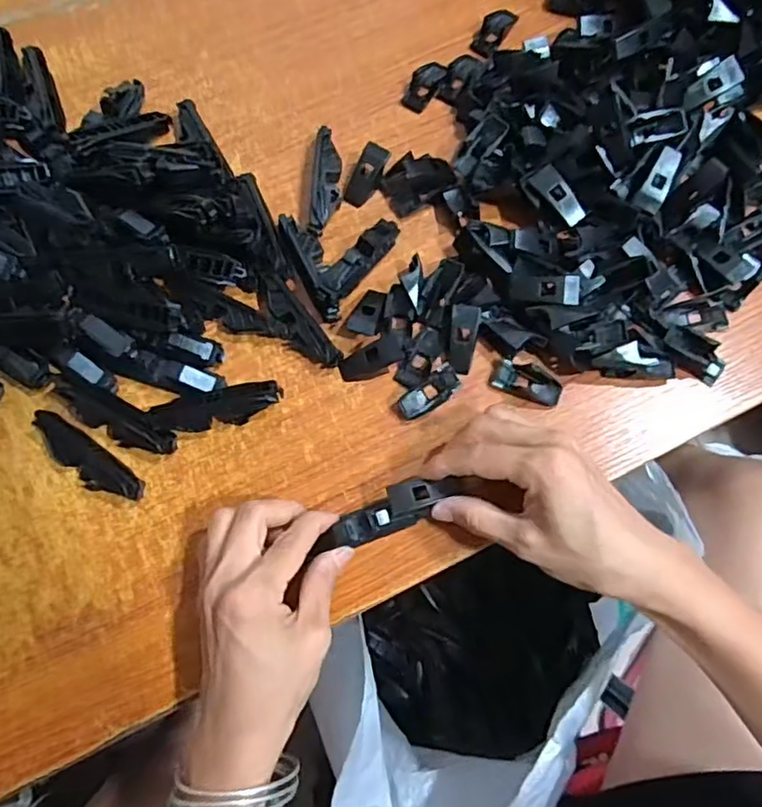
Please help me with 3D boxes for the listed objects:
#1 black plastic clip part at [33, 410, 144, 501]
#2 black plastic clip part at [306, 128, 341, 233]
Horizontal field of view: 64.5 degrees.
[{"bbox_3d":[-0.175,0.033,0.355,0.077,0.014,0.022,36,77,10],"label":"black plastic clip part"},{"bbox_3d":[-0.036,-0.148,0.408,0.018,0.018,0.078,4,74,1],"label":"black plastic clip part"}]

